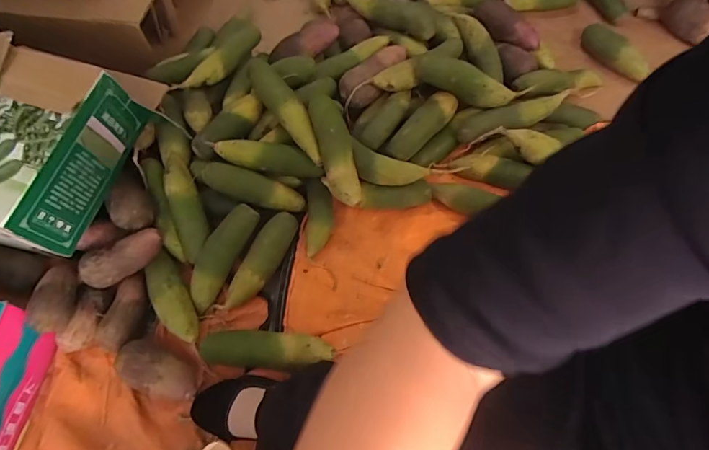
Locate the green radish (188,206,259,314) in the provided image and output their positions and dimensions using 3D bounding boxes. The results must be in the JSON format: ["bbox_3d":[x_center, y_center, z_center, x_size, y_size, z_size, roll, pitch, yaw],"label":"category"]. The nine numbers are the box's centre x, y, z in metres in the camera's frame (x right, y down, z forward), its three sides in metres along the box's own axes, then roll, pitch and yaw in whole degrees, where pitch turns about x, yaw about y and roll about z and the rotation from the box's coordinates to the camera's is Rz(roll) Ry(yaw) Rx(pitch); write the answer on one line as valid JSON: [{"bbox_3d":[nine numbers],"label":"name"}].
[{"bbox_3d":[-0.235,0.053,0.764,0.055,0.061,0.196,22,66,13],"label":"green radish"}]

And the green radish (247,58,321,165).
[{"bbox_3d":[-0.125,-0.216,0.806,0.058,0.054,0.240,-32,80,-13],"label":"green radish"}]

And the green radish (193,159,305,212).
[{"bbox_3d":[-0.198,-0.072,0.802,0.218,0.059,0.062,18,62,-14],"label":"green radish"}]

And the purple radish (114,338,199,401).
[{"bbox_3d":[-0.315,0.235,0.692,0.134,0.057,0.072,19,65,12],"label":"purple radish"}]

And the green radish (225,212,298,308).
[{"bbox_3d":[-0.163,0.062,0.775,0.055,0.044,0.201,21,65,13],"label":"green radish"}]

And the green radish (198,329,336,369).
[{"bbox_3d":[-0.140,0.201,0.690,0.217,0.062,0.057,4,63,4],"label":"green radish"}]

